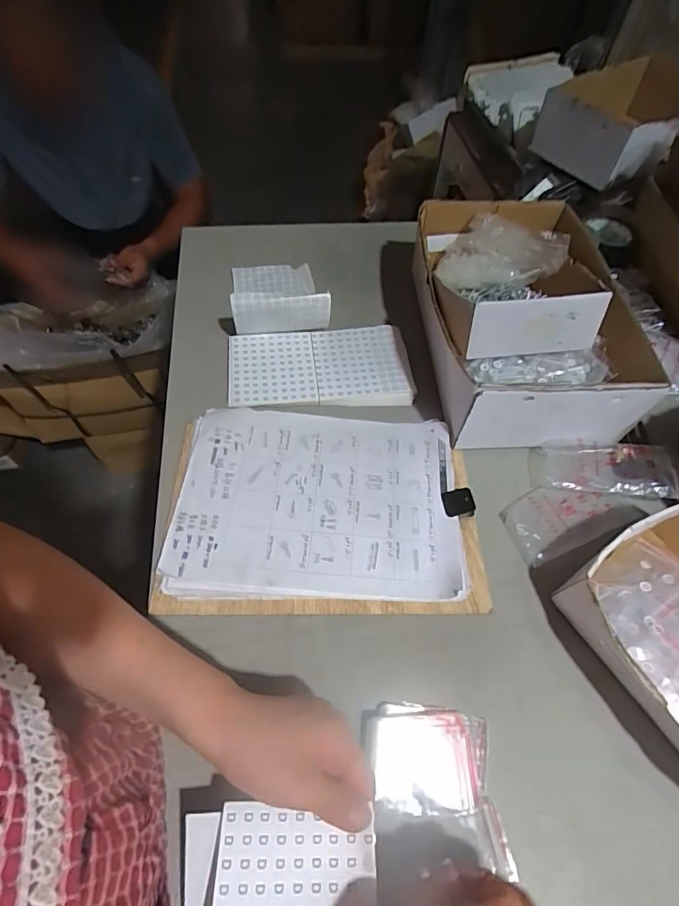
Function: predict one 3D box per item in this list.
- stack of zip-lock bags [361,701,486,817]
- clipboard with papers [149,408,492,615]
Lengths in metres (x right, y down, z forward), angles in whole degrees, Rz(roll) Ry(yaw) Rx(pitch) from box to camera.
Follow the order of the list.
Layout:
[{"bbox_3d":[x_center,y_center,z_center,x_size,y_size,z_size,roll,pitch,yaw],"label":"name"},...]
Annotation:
[{"bbox_3d":[0.069,0.246,0.366,0.099,0.018,0.073,5,56,0],"label":"stack of zip-lock bags"},{"bbox_3d":[-0.017,0.053,0.481,0.315,0.021,0.225,1,56,-2],"label":"clipboard with papers"}]

